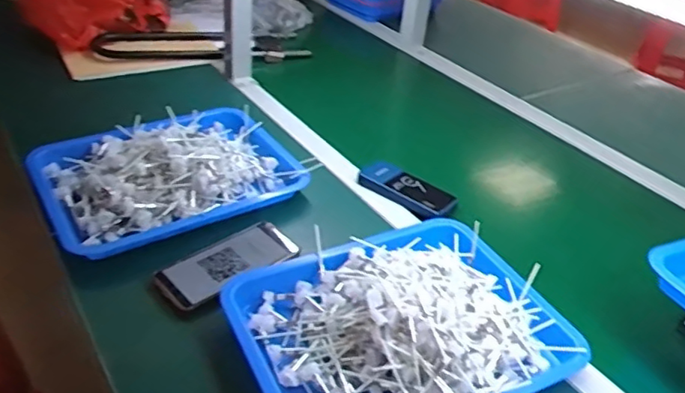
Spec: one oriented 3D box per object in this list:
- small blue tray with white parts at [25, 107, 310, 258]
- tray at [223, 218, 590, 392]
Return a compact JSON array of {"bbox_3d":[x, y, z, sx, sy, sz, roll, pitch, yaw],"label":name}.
[{"bbox_3d":[-0.232,-0.046,0.828,0.347,0.061,0.248,-16,41,-29],"label":"small blue tray with white parts"},{"bbox_3d":[0.063,0.132,0.628,0.312,0.078,0.259,-12,39,-25],"label":"tray"}]

